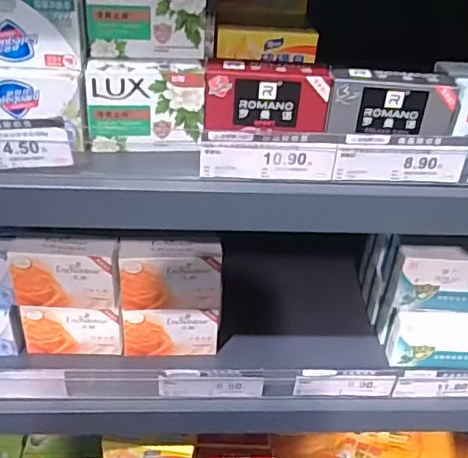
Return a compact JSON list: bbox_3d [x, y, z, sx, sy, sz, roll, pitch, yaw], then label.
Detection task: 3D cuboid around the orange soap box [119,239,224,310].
[{"bbox_3d":[-0.062,0.044,0.563,0.098,0.065,0.034,0,34,-6],"label":"orange soap box"}]

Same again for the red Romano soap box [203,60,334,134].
[{"bbox_3d":[0.026,-0.105,0.454,0.097,0.051,0.024,1,34,-4],"label":"red Romano soap box"}]

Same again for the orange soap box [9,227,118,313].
[{"bbox_3d":[-0.163,0.039,0.559,0.098,0.071,0.041,3,34,-1],"label":"orange soap box"}]

